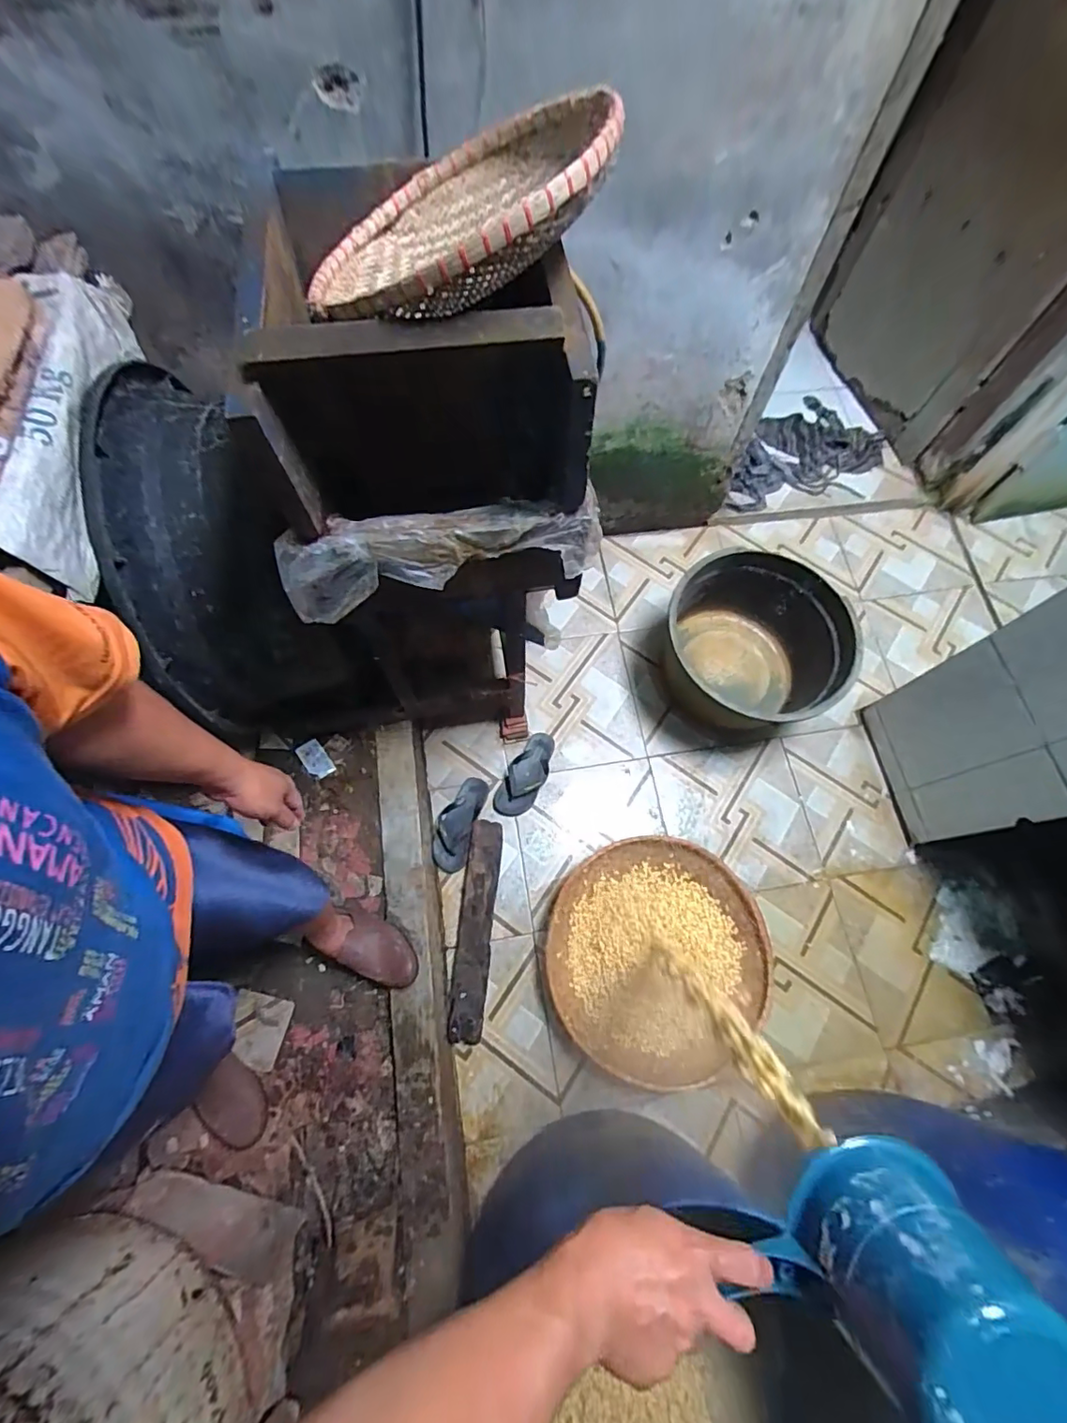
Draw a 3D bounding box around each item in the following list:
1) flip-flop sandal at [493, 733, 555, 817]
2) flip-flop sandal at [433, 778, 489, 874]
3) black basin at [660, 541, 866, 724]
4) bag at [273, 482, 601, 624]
[{"bbox_3d":[-0.018,0.171,1.480,0.106,0.046,0.256,27,71,7],"label":"flip-flop sandal"},{"bbox_3d":[-0.201,0.298,1.432,0.104,0.033,0.249,15,70,3],"label":"flip-flop sandal"},{"bbox_3d":[0.637,-0.188,1.513,0.515,0.284,0.471,0,69,-1],"label":"black basin"},{"bbox_3d":[-0.118,-0.210,0.713,0.419,0.088,0.094,-14,70,-6],"label":"bag"}]

